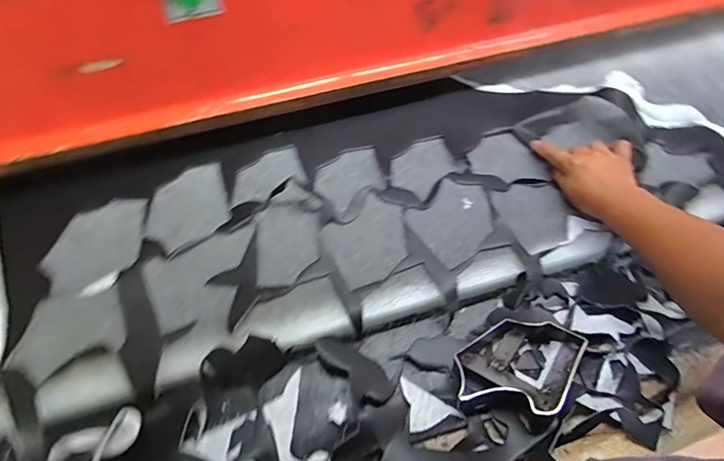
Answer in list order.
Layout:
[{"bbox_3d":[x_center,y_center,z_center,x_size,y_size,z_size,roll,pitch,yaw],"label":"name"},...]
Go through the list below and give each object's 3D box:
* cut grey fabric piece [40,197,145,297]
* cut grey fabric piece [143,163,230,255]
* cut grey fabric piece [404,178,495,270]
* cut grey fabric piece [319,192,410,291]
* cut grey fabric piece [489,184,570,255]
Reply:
[{"bbox_3d":[-0.340,0.017,0.589,0.115,0.009,0.134,-4,59,-9],"label":"cut grey fabric piece"},{"bbox_3d":[-0.232,-0.034,0.618,0.116,0.005,0.106,-26,65,-21],"label":"cut grey fabric piece"},{"bbox_3d":[0.126,-0.016,0.617,0.120,0.007,0.101,-35,68,-24],"label":"cut grey fabric piece"},{"bbox_3d":[0.011,0.012,0.598,0.111,0.005,0.108,-24,64,-20],"label":"cut grey fabric piece"},{"bbox_3d":[0.236,-0.023,0.621,0.095,0.008,0.104,-20,63,-18],"label":"cut grey fabric piece"}]

